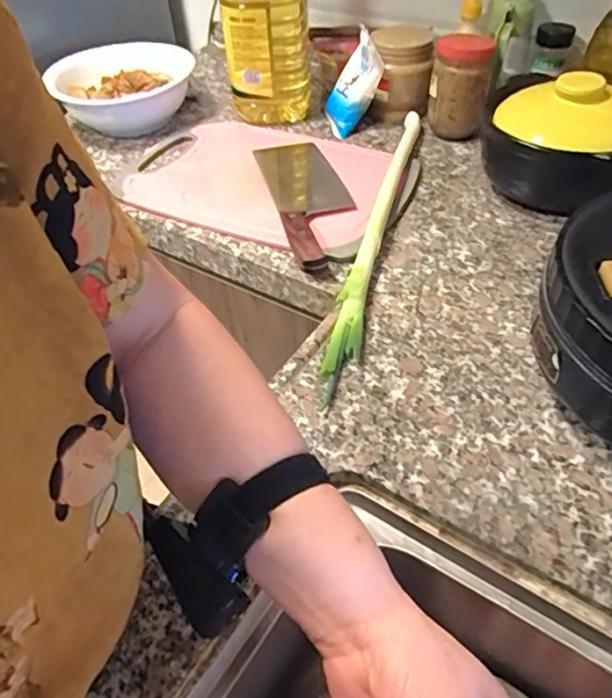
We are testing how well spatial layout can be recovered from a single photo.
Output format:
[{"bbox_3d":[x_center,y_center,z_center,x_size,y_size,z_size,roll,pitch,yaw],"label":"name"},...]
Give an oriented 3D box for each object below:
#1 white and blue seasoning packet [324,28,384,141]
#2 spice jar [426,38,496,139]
[{"bbox_3d":[0.077,-0.429,0.897,0.033,0.143,0.100,10,38,-39],"label":"white and blue seasoning packet"},{"bbox_3d":[0.226,-0.382,0.819,0.084,0.137,0.071,7,48,10],"label":"spice jar"}]

